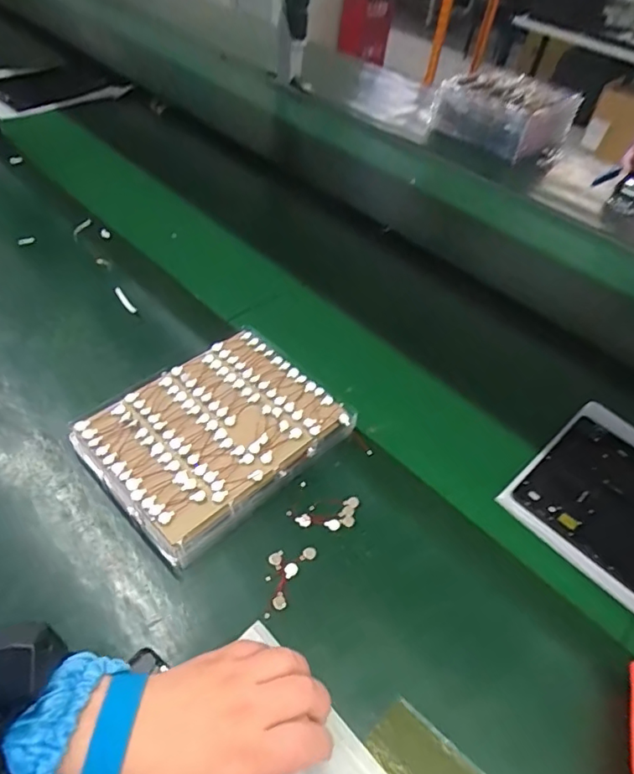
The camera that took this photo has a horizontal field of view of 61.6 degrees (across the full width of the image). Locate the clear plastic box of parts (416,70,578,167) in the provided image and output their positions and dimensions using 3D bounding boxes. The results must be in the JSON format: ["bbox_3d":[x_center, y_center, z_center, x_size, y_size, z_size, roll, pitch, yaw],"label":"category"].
[{"bbox_3d":[0.399,-0.581,1.128,0.276,0.108,0.213,30,51,19],"label":"clear plastic box of parts"}]

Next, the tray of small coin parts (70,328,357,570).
[{"bbox_3d":[-0.094,0.041,0.504,0.215,0.042,0.169,-29,58,-33],"label":"tray of small coin parts"}]

